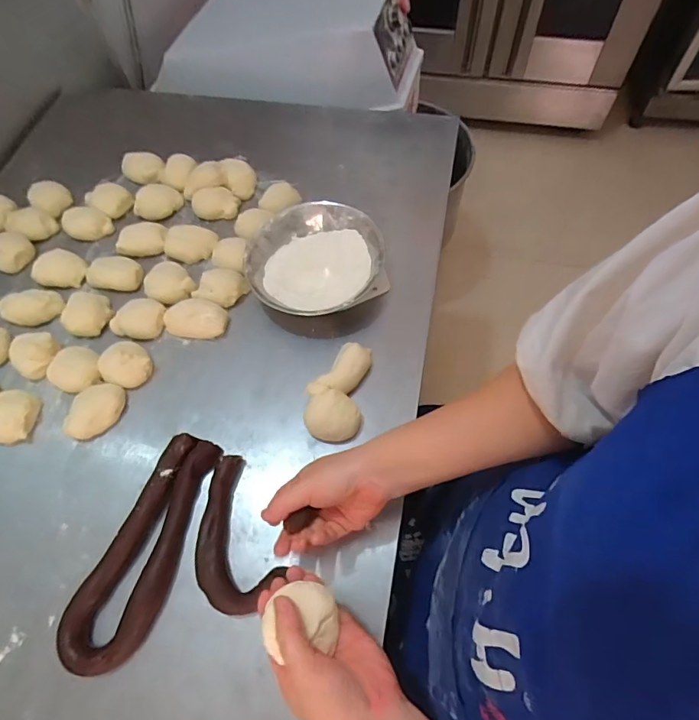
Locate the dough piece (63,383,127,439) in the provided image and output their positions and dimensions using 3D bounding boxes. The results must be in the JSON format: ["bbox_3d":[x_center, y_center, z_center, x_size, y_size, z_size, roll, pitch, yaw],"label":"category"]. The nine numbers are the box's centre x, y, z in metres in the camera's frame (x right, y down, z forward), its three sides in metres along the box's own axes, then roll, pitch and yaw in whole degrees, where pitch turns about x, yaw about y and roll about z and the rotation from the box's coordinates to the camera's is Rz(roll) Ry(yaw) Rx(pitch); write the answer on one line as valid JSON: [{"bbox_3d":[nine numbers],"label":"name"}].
[{"bbox_3d":[-0.316,0.064,0.567,0.048,0.042,0.079,37,69,20],"label":"dough piece"}]

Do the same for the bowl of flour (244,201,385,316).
[{"bbox_3d":[-0.048,-0.134,0.647,0.182,0.060,0.178,-1,61,2],"label":"bowl of flour"}]

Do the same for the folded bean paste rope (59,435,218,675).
[{"bbox_3d":[-0.215,0.202,0.500,0.081,0.031,0.240,19,64,13],"label":"folded bean paste rope"}]

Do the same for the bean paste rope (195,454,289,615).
[{"bbox_3d":[-0.132,0.186,0.493,0.088,0.029,0.156,-28,63,-12],"label":"bean paste rope"}]

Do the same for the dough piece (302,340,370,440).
[{"bbox_3d":[-0.015,0.038,0.571,0.067,0.031,0.121,8,62,7],"label":"dough piece"}]

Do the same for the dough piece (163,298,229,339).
[{"bbox_3d":[-0.210,-0.057,0.626,0.083,0.029,0.050,7,62,7],"label":"dough piece"}]

